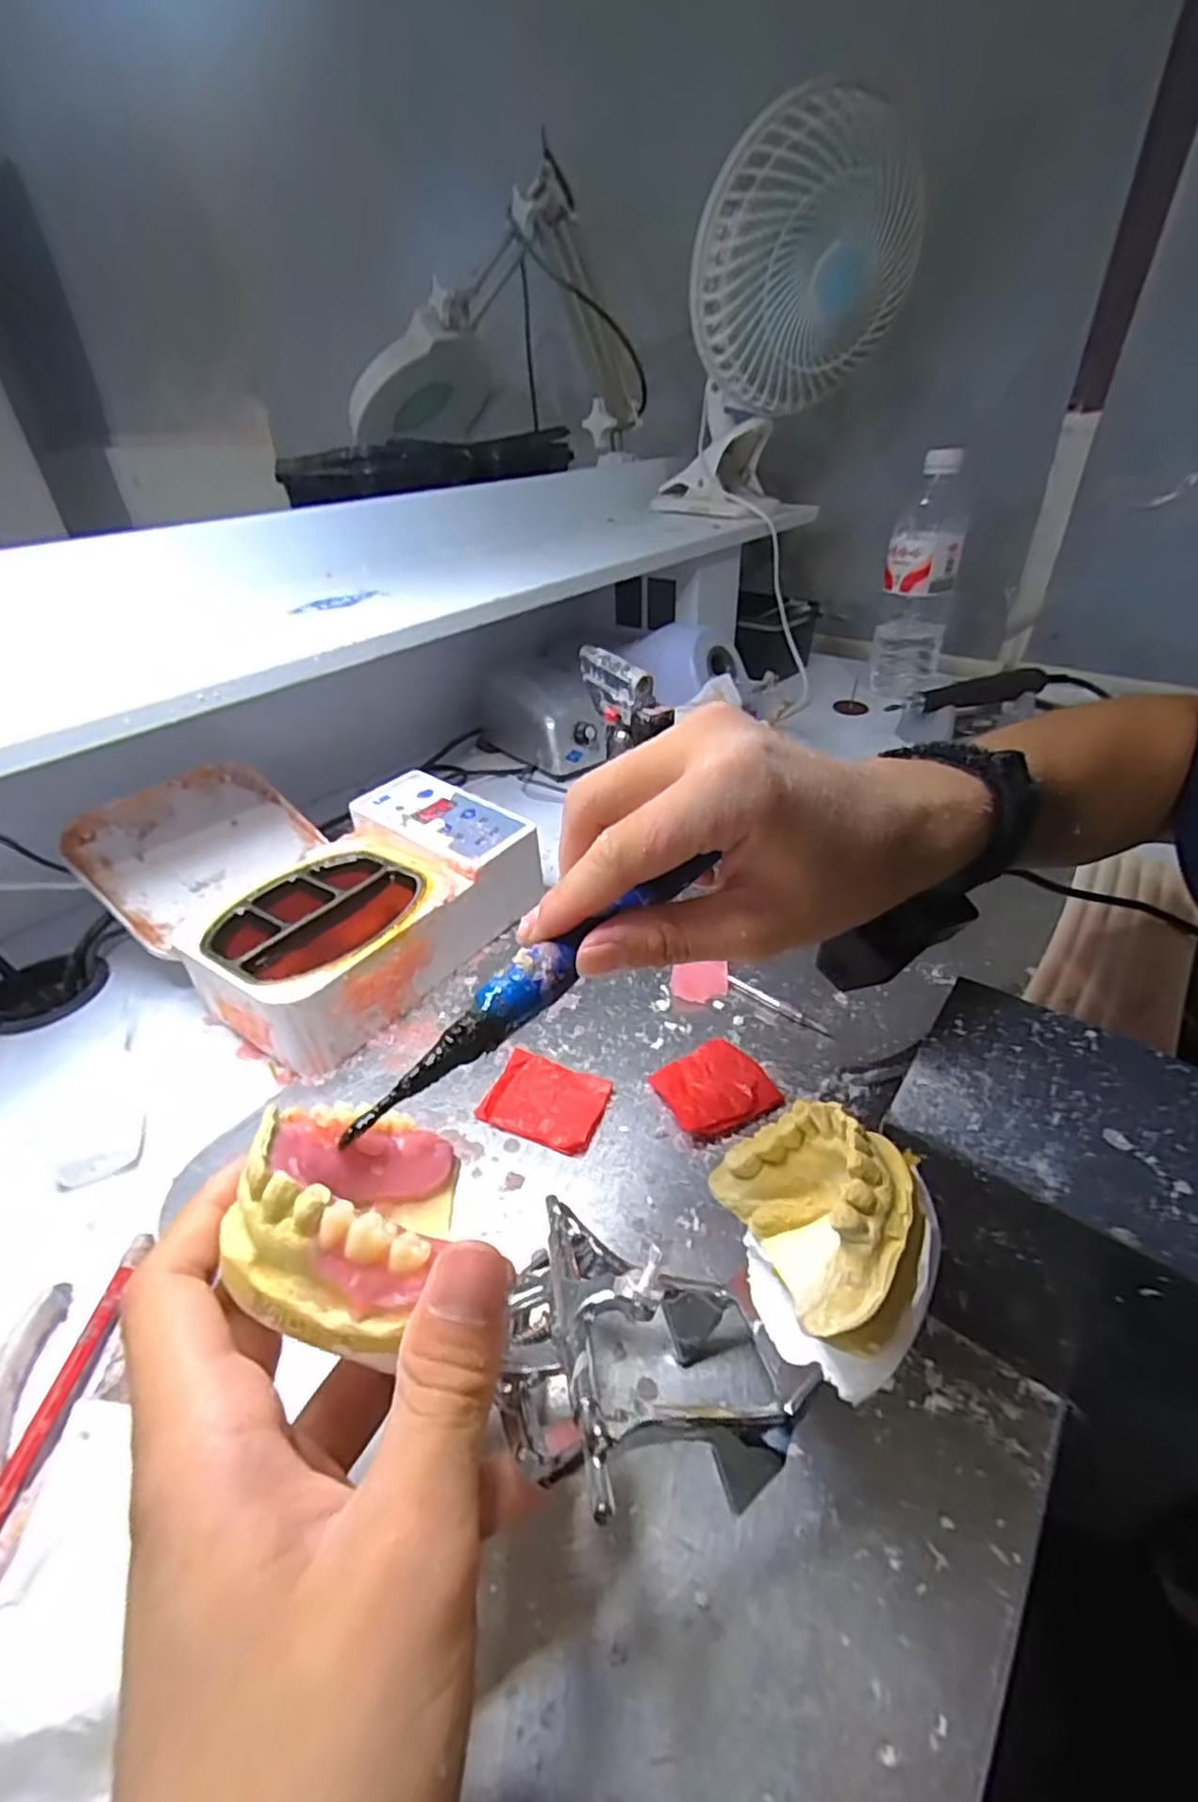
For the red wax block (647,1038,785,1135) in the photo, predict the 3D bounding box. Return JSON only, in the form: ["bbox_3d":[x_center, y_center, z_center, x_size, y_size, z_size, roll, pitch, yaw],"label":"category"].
[{"bbox_3d":[0.054,0.087,0.323,0.050,0.009,0.041,-18,39,-20],"label":"red wax block"}]

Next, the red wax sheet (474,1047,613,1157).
[{"bbox_3d":[-0.024,0.093,0.321,0.053,0.008,0.039,11,38,19],"label":"red wax sheet"}]

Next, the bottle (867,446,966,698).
[{"bbox_3d":[0.331,-0.332,0.711,0.065,0.216,0.079,13,39,21],"label":"bottle"}]

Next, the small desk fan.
[{"bbox_3d":[0.171,-0.544,0.664,0.216,0.288,0.141,5,37,12],"label":"small desk fan"}]

